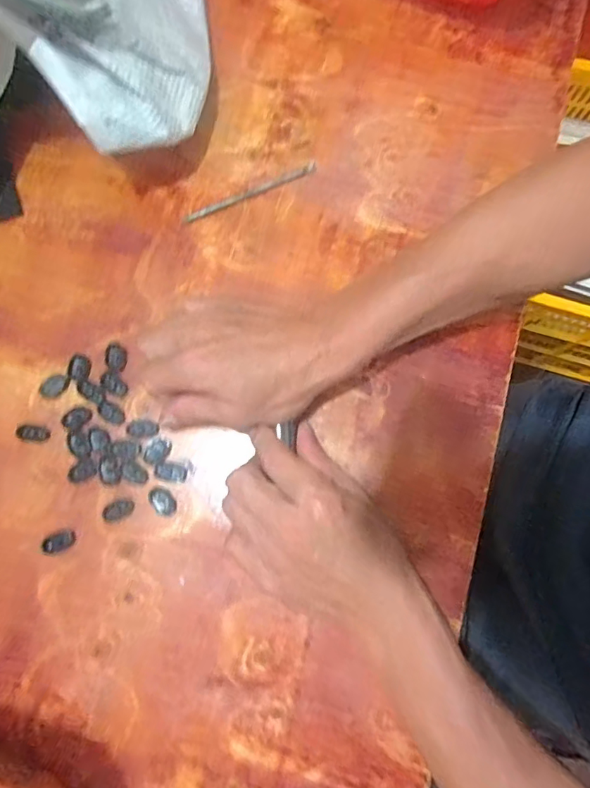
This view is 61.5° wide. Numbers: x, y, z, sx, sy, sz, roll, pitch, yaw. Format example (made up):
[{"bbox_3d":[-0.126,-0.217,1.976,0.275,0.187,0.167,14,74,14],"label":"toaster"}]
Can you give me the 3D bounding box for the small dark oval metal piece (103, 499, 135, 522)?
[{"bbox_3d":[-0.123,0.081,0.347,0.021,0.005,0.012,-26,79,-4],"label":"small dark oval metal piece"}]

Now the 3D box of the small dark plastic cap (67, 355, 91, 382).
[{"bbox_3d":[-0.163,-0.020,0.373,0.018,0.004,0.019,16,79,4],"label":"small dark plastic cap"}]

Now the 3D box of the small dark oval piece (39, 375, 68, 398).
[{"bbox_3d":[-0.180,-0.006,0.371,0.021,0.004,0.014,-37,90,-10],"label":"small dark oval piece"}]

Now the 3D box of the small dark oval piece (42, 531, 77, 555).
[{"bbox_3d":[-0.163,0.103,0.344,0.020,0.009,0.013,-14,78,-2],"label":"small dark oval piece"}]

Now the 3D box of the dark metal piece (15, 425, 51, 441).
[{"bbox_3d":[-0.194,0.029,0.366,0.022,0.006,0.011,5,78,2],"label":"dark metal piece"}]

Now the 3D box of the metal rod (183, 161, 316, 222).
[{"bbox_3d":[-0.036,-0.163,0.400,0.114,0.004,0.008,-24,79,-4],"label":"metal rod"}]

